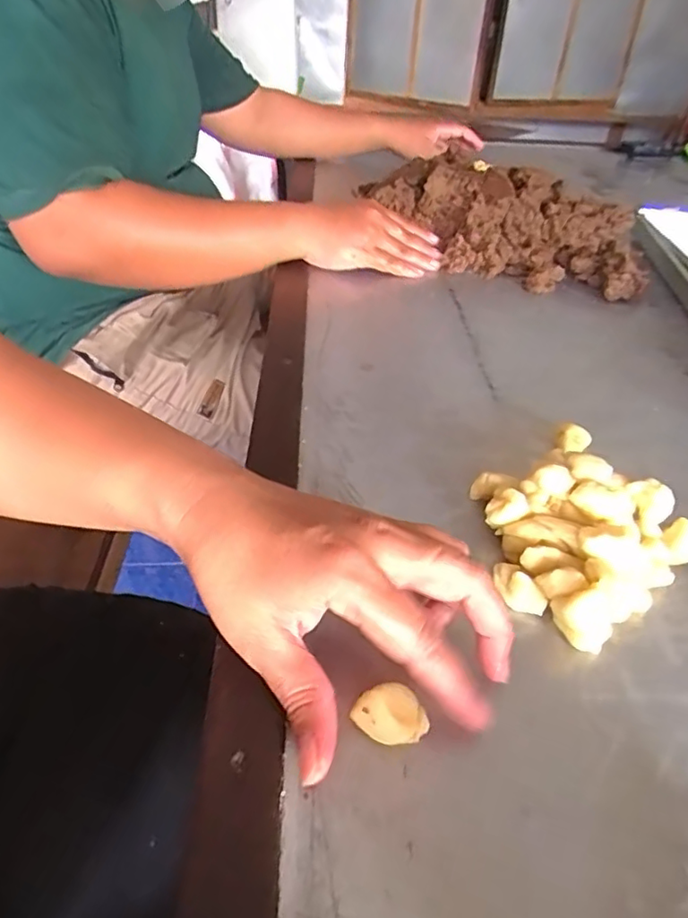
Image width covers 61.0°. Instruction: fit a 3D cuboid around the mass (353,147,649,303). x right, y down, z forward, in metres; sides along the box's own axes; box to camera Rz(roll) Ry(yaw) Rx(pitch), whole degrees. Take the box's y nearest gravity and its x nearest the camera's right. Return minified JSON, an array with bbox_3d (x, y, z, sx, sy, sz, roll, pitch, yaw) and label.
[{"bbox_3d":[0.198,-0.288,0.701,0.344,0.087,0.183,30,46,29],"label":"mass"}]

